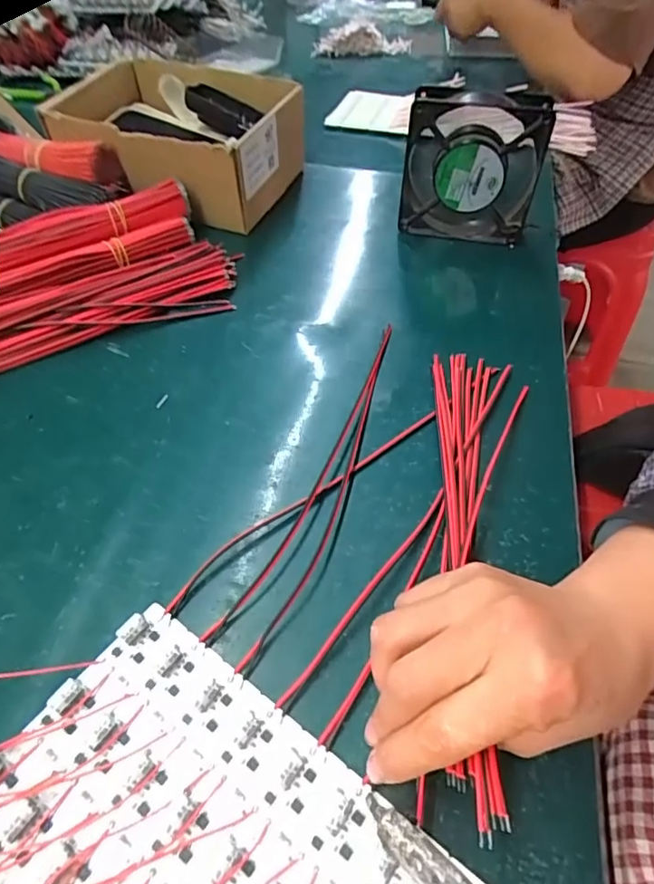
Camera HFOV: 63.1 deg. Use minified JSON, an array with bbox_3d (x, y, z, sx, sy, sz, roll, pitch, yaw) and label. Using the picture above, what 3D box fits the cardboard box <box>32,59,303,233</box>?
[{"bbox_3d":[-0.153,-0.321,0.564,0.223,0.090,0.172,19,51,16],"label":"cardboard box"}]

